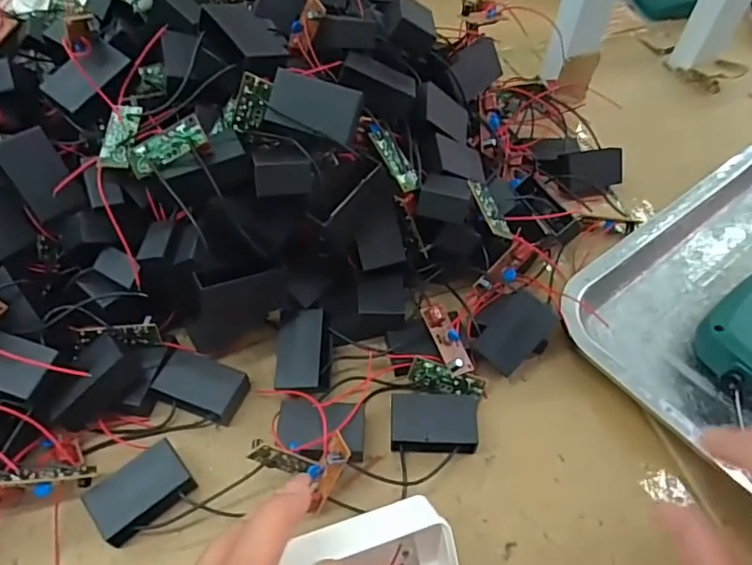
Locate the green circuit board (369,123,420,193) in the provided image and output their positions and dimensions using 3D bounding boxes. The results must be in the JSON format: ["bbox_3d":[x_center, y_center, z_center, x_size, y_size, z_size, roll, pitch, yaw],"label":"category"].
[{"bbox_3d":[0.011,-0.077,0.339,0.015,0.004,0.049,-26,77,-20],"label":"green circuit board"}]

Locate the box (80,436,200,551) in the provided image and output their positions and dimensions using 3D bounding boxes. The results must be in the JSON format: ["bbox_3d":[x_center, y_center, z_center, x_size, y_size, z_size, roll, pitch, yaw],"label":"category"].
[{"bbox_3d":[-0.121,0.110,0.288,0.047,0.016,0.031,-33,61,-24],"label":"box"}]

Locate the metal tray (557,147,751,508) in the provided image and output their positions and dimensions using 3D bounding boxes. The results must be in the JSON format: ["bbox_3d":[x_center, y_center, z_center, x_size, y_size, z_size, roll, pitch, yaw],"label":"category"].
[{"bbox_3d":[0.287,0.008,0.365,0.313,0.026,0.208,-32,61,-23],"label":"metal tray"}]

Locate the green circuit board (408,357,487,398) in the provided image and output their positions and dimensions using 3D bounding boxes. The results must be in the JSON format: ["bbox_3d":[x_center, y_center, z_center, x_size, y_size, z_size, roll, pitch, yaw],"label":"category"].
[{"bbox_3d":[0.043,0.059,0.328,0.046,0.006,0.018,16,99,0],"label":"green circuit board"}]

